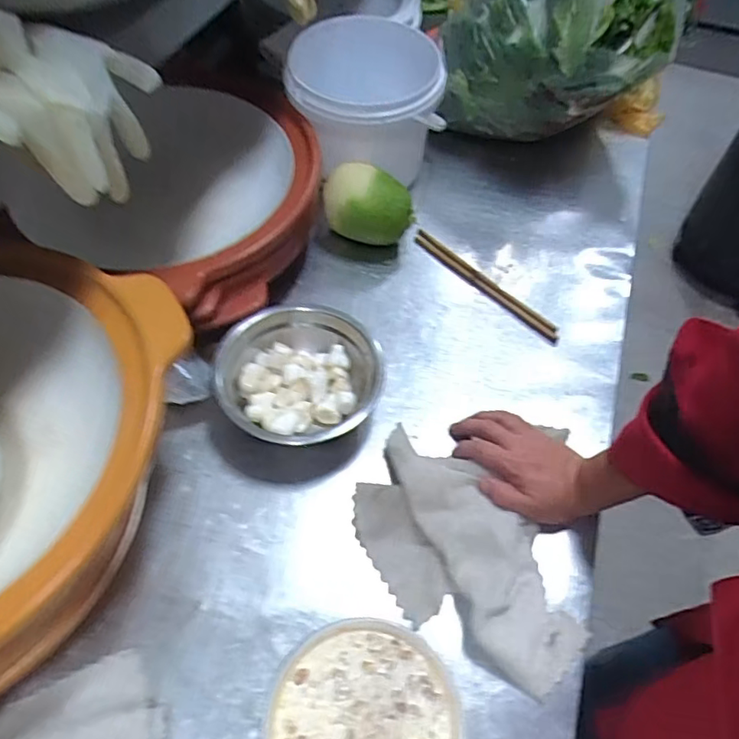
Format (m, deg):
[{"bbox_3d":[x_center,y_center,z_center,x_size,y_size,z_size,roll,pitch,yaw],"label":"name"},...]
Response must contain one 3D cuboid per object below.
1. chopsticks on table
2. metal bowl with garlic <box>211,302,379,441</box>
[{"bbox_3d":[0.151,-0.111,0.727,0.228,0.014,0.027,40,63,20],"label":"chopsticks on table"},{"bbox_3d":[-0.075,0.013,0.593,0.162,0.070,0.162,2,57,-3],"label":"metal bowl with garlic"}]

